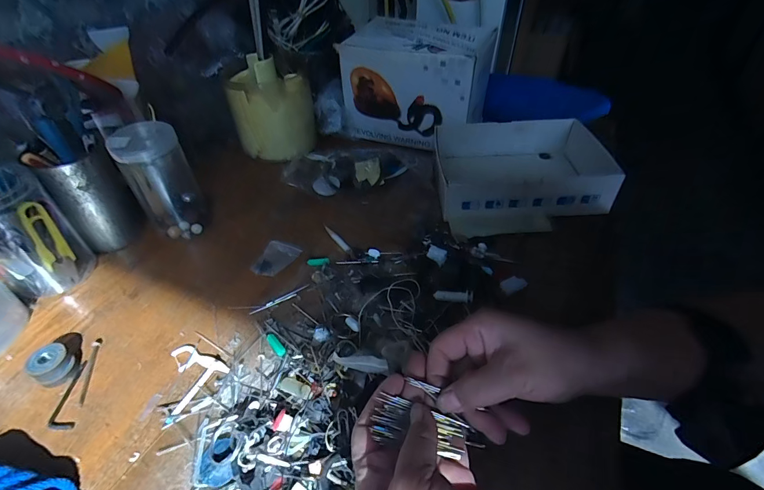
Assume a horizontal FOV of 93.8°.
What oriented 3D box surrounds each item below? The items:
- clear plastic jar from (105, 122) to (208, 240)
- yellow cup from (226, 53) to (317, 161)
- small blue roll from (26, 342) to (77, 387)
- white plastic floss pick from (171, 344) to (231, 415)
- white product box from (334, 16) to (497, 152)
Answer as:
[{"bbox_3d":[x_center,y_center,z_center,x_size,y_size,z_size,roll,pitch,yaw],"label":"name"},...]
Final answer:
[{"bbox_3d":[-0.247,-0.070,0.407,0.063,0.124,0.058,-26,48,-24],"label":"clear plastic jar"},{"bbox_3d":[-0.165,-0.207,0.548,0.112,0.128,0.099,-7,43,-6],"label":"yellow cup"},{"bbox_3d":[-0.282,0.103,0.307,0.030,0.020,0.027,28,51,28],"label":"small blue roll"},{"bbox_3d":[-0.168,0.109,0.310,0.056,0.004,0.048,30,51,29],"label":"white plastic floss pick"},{"bbox_3d":[0.055,-0.254,0.564,0.201,0.136,0.138,15,45,17],"label":"white product box"}]

